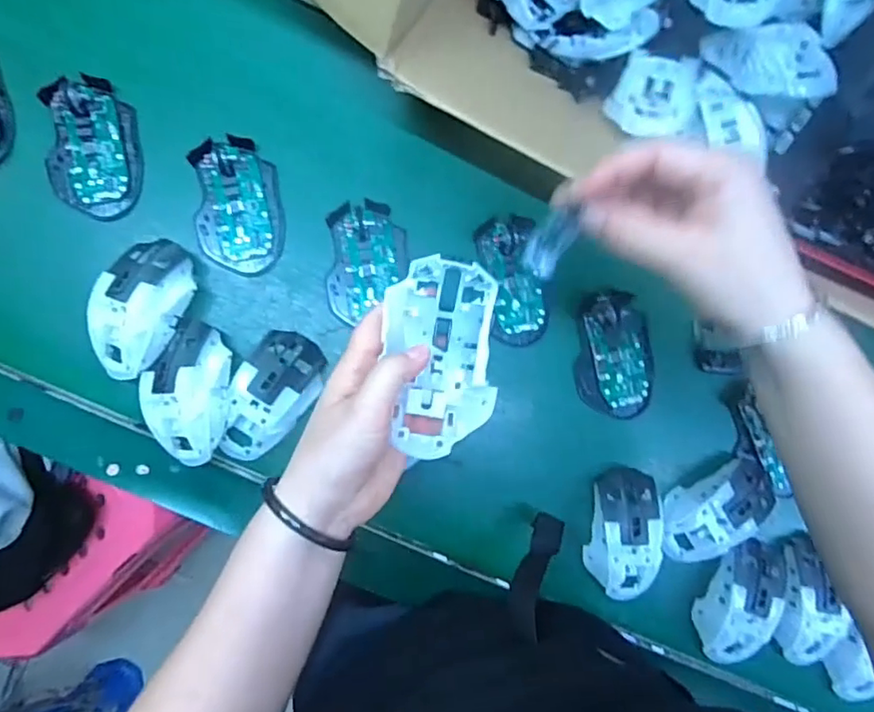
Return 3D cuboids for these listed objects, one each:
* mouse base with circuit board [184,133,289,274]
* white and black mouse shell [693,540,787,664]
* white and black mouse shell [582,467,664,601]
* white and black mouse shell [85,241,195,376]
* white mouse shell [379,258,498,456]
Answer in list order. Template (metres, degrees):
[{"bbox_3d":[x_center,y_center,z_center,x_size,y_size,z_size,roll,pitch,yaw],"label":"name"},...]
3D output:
[{"bbox_3d":[-0.173,-0.130,0.503,0.072,0.015,0.115,-3,87,-7],"label":"mouse base with circuit board"},{"bbox_3d":[0.281,0.227,0.532,0.058,0.034,0.114,28,84,-5],"label":"white and black mouse shell"},{"bbox_3d":[0.172,0.161,0.521,0.069,0.034,0.116,8,86,-6],"label":"white and black mouse shell"},{"bbox_3d":[-0.243,-0.040,0.475,0.069,0.043,0.117,25,84,-5],"label":"white and black mouse shell"},{"bbox_3d":[0.001,0.001,0.347,0.061,0.031,0.113,2,90,-6],"label":"white mouse shell"}]

